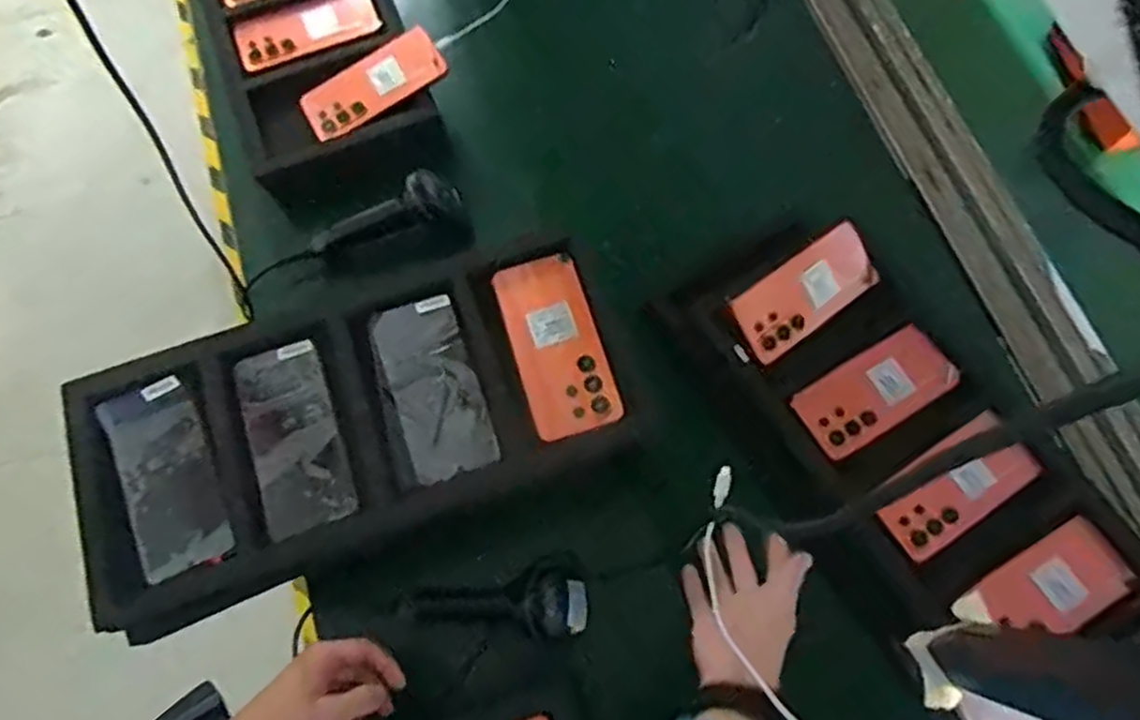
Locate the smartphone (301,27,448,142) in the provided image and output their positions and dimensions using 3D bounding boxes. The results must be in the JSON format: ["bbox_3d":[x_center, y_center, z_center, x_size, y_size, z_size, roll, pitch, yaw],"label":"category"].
[{"bbox_3d":[-0.230,-0.322,0.853,0.166,0.012,0.081,-32,75,-2],"label":"smartphone"}]

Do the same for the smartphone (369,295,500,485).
[{"bbox_3d":[-0.121,0.024,0.647,0.076,0.015,0.164,-19,73,-6],"label":"smartphone"}]

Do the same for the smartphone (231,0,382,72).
[{"bbox_3d":[-0.327,-0.415,0.906,0.172,0.018,0.082,-26,74,-8],"label":"smartphone"}]

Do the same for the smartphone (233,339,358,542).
[{"bbox_3d":[-0.241,0.067,0.638,0.074,0.010,0.163,-20,73,-6],"label":"smartphone"}]

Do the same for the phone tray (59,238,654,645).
[{"bbox_3d":[-0.182,0.058,0.650,0.478,0.047,0.244,-21,73,-7],"label":"phone tray"}]

